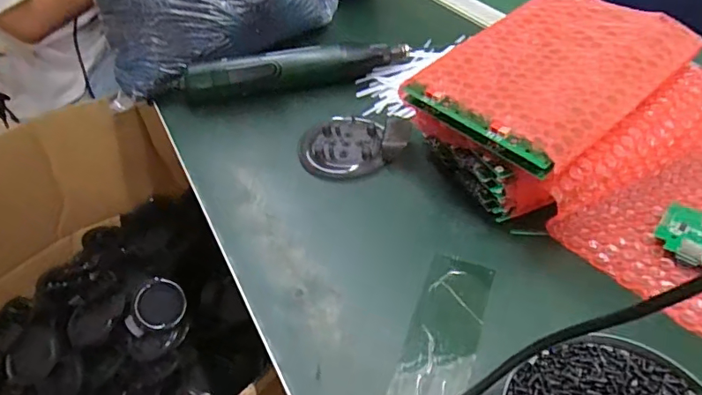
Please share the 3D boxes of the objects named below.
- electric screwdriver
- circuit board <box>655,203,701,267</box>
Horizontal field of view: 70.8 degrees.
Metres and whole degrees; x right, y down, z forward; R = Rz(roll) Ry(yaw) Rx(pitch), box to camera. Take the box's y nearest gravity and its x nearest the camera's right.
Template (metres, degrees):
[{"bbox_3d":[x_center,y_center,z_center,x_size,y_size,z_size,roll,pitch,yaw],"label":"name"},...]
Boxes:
[{"bbox_3d":[-0.065,-0.141,0.542,0.262,0.042,0.052,-13,44,-7],"label":"electric screwdriver"},{"bbox_3d":[0.248,0.029,0.344,0.057,0.008,0.053,26,52,30],"label":"circuit board"}]

